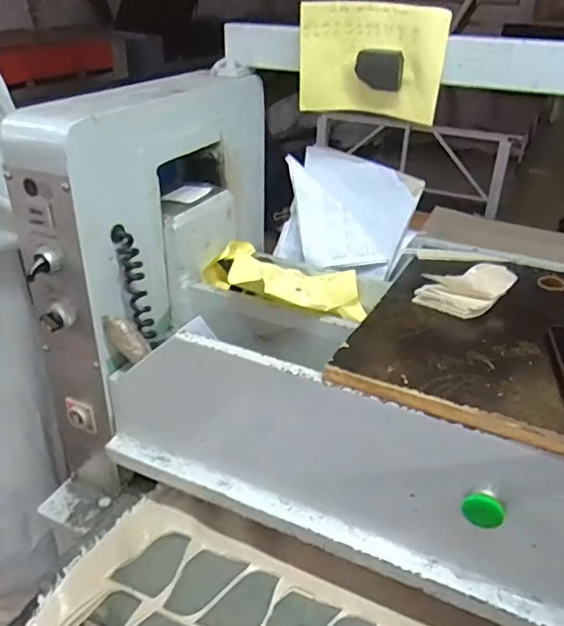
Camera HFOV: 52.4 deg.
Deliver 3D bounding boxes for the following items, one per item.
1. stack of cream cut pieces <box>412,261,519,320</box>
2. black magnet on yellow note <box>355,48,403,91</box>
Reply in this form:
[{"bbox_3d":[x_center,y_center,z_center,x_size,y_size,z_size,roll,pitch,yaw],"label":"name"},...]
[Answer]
[{"bbox_3d":[0.232,-0.034,0.719,0.110,0.032,0.078,-24,41,-37],"label":"stack of cream cut pieces"},{"bbox_3d":[0.138,-0.346,0.815,0.066,0.052,0.009,12,32,14],"label":"black magnet on yellow note"}]

